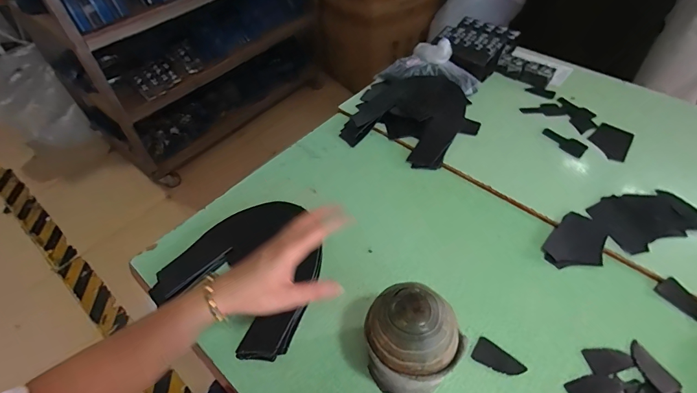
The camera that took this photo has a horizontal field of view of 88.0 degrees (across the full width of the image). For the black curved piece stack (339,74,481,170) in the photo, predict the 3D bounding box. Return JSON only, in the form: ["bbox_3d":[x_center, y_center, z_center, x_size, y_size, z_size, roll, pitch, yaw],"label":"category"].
[{"bbox_3d":[0.142,-0.181,0.797,0.271,0.050,0.252,24,55,20],"label":"black curved piece stack"}]

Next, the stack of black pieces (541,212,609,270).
[{"bbox_3d":[0.375,0.079,0.592,0.077,0.016,0.109,37,60,27],"label":"stack of black pieces"}]

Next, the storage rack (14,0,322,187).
[{"bbox_3d":[-0.631,-0.812,1.652,0.480,0.952,1.235,30,57,23],"label":"storage rack"}]

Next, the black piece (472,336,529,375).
[{"bbox_3d":[0.205,0.225,0.493,0.065,0.004,0.034,30,57,24],"label":"black piece"}]

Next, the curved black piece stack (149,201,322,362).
[{"bbox_3d":[-0.154,0.109,0.589,0.238,0.021,0.241,22,54,18],"label":"curved black piece stack"}]

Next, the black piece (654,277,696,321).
[{"bbox_3d":[0.492,0.153,0.532,0.038,0.005,0.064,-24,54,-17],"label":"black piece"}]

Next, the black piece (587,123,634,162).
[{"bbox_3d":[0.544,-0.116,0.749,0.073,0.004,0.107,30,57,23],"label":"black piece"}]

